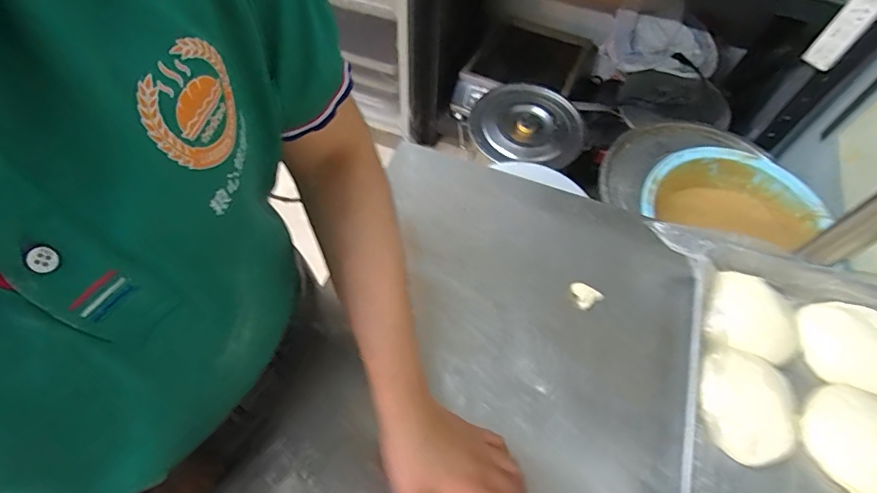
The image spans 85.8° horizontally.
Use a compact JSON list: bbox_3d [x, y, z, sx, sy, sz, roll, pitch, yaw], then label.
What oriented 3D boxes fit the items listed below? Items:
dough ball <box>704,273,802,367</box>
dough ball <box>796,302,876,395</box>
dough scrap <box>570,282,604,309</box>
[{"bbox_3d":[0.338,0.079,0.520,0.093,0.042,0.089,1,58,-1],"label":"dough ball"},{"bbox_3d":[0.456,0.112,0.517,0.094,0.050,0.104,0,58,-2],"label":"dough ball"},{"bbox_3d":[0.168,0.056,0.546,0.027,0.023,0.031,-29,63,-18],"label":"dough scrap"}]

